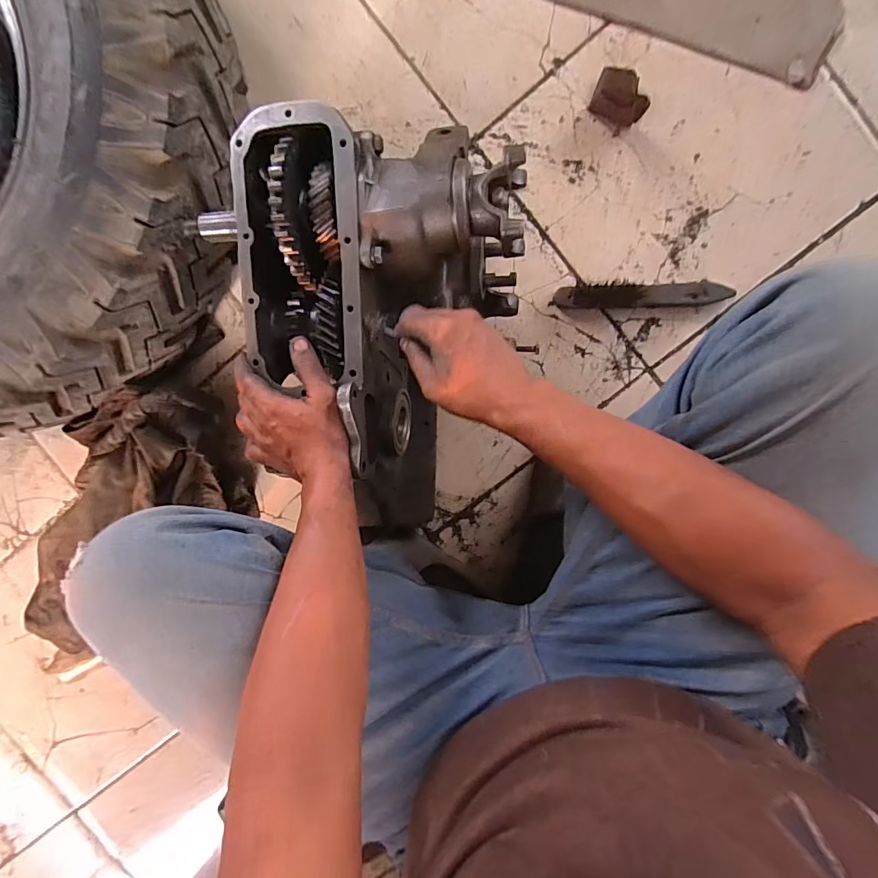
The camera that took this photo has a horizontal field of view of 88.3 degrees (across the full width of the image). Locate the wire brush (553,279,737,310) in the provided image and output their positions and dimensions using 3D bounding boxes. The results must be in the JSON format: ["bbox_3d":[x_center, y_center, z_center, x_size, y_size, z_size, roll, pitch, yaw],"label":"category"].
[{"bbox_3d":[0.278,-0.197,0.614,0.229,0.036,0.032,-2,96,5],"label":"wire brush"}]

